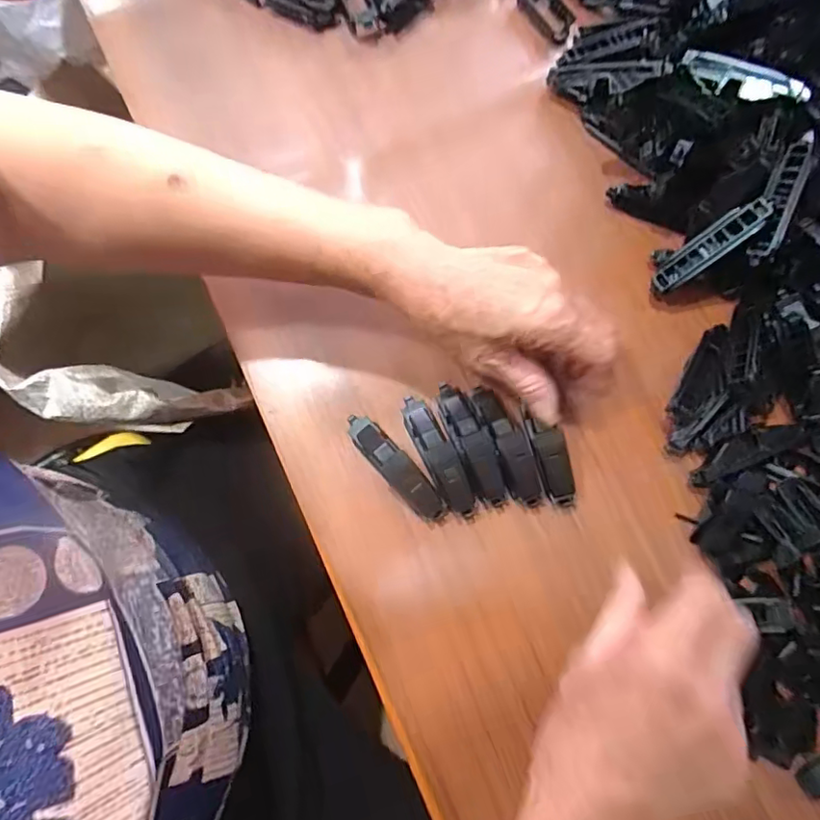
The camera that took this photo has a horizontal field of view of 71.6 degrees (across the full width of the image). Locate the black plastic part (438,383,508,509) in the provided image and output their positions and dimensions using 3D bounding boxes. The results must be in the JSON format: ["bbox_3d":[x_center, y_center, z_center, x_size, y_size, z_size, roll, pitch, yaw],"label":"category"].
[{"bbox_3d":[0.039,0.021,0.354,0.021,0.023,0.082,-21,81,-5],"label":"black plastic part"}]

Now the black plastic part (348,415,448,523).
[{"bbox_3d":[-0.008,0.035,0.352,0.019,0.020,0.081,-44,83,-8],"label":"black plastic part"}]

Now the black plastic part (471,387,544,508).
[{"bbox_3d":[0.060,0.023,0.355,0.021,0.025,0.080,-24,81,-6],"label":"black plastic part"}]

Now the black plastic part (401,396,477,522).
[{"bbox_3d":[0.017,0.029,0.352,0.018,0.023,0.083,-25,81,-6],"label":"black plastic part"}]

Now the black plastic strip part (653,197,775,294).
[{"bbox_3d":[0.190,-0.104,0.361,0.076,0.012,0.018,-39,81,31],"label":"black plastic strip part"}]

